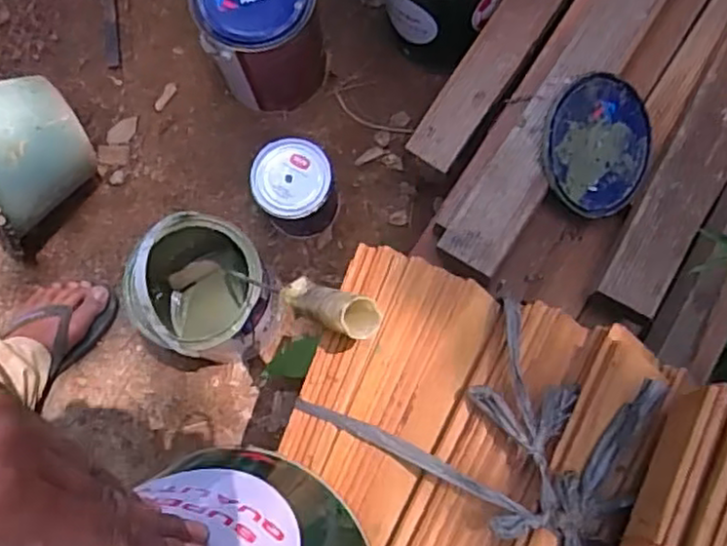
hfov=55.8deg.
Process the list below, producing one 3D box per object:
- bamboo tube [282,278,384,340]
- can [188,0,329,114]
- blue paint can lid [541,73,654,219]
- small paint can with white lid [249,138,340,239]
[{"bbox_3d":[-0.029,0.025,0.522,0.032,0.127,0.030,-3,96,-26],"label":"bamboo tube"},{"bbox_3d":[-0.139,-0.342,0.976,0.157,0.203,0.152,0,80,1],"label":"can"},{"bbox_3d":[0.269,-0.144,0.786,0.153,0.015,0.155,-5,100,-28],"label":"blue paint can lid"},{"bbox_3d":[-0.094,-0.114,0.966,0.105,0.128,0.104,0,80,1],"label":"small paint can with white lid"}]

